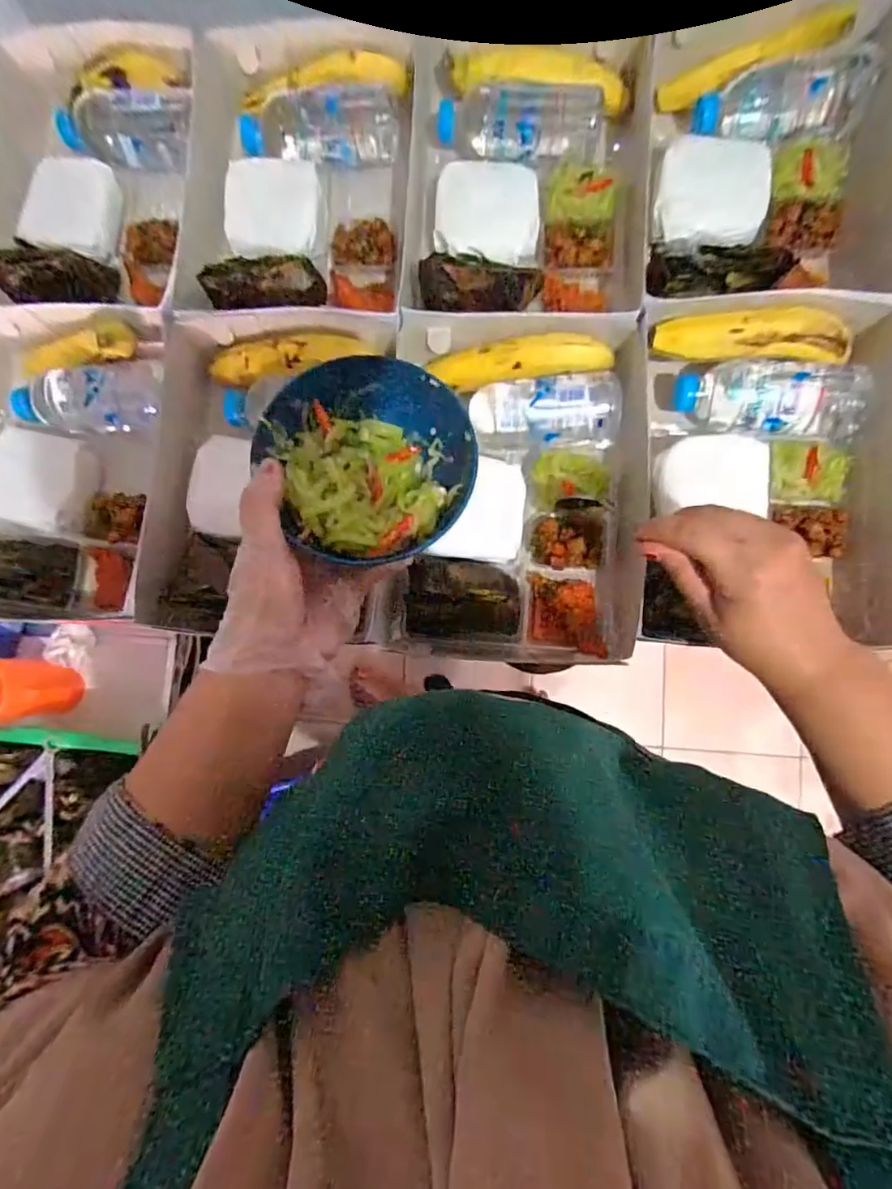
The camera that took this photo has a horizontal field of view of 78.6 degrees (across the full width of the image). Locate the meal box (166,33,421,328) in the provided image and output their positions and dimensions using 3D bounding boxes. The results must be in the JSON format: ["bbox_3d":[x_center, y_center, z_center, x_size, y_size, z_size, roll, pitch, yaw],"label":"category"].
[{"bbox_3d":[-0.143,-0.385,0.513,0.201,0.080,0.275,1,85,4],"label":"meal box"}]

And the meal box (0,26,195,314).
[{"bbox_3d":[-0.337,-0.407,0.530,0.214,0.076,0.299,3,85,4],"label":"meal box"}]

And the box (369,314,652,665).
[{"bbox_3d":[0.063,-0.090,0.479,0.216,0.057,0.289,4,85,5],"label":"box"}]

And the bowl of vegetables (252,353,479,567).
[{"bbox_3d":[-0.047,-0.089,0.362,0.124,0.053,0.132,0,85,4],"label":"bowl of vegetables"}]

